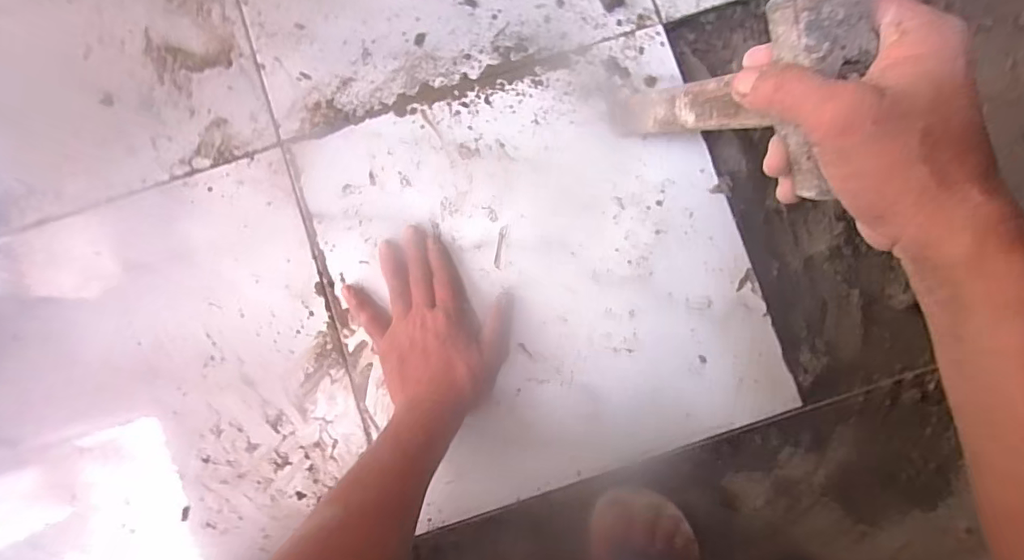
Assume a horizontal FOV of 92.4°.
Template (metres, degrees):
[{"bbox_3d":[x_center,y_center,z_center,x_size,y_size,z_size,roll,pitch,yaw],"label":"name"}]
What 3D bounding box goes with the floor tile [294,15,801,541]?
[{"bbox_3d":[0.028,-0.009,0.477,0.394,0.010,0.395,-19,85,0],"label":"floor tile"}]

